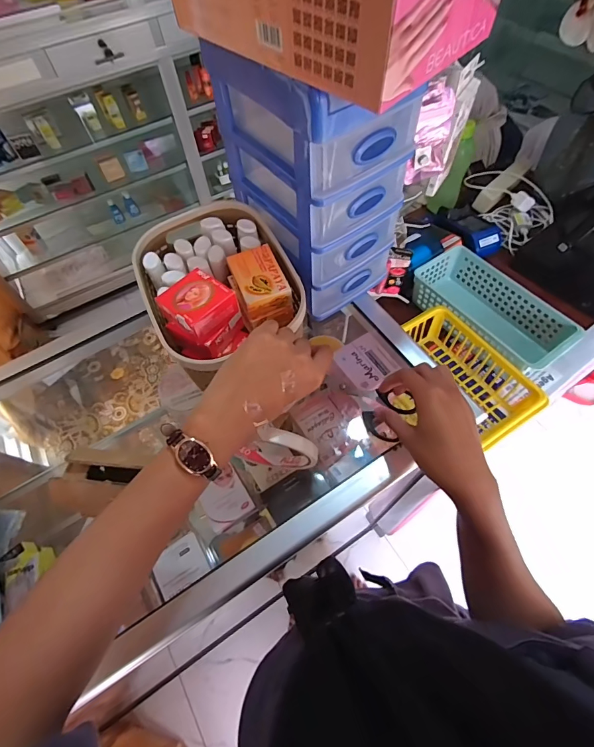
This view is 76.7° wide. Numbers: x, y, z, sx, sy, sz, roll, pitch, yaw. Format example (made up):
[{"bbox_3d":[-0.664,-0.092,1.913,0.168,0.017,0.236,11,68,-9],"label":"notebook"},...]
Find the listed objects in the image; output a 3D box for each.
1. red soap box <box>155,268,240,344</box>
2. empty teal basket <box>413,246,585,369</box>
[{"bbox_3d":[-0.101,-0.069,0.381,0.057,0.032,0.060,34,67,20],"label":"red soap box"},{"bbox_3d":[0.363,-0.115,0.753,0.134,0.114,0.282,-32,63,-14],"label":"empty teal basket"}]

